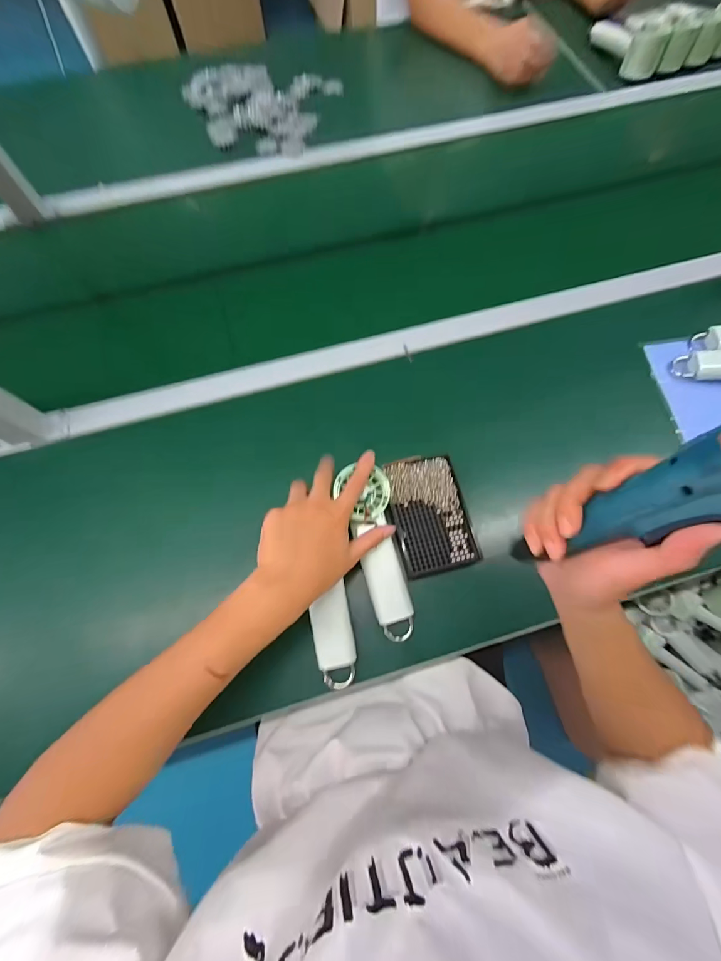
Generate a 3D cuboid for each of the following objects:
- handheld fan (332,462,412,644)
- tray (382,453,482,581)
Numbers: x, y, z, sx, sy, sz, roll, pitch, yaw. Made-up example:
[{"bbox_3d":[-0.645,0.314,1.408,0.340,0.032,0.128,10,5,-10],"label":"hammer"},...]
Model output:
[{"bbox_3d":[0.019,0.080,0.419,0.056,0.031,0.196,-13,86,-4],"label":"handheld fan"},{"bbox_3d":[0.083,0.039,0.451,0.093,0.012,0.139,-15,72,-5],"label":"tray"}]

